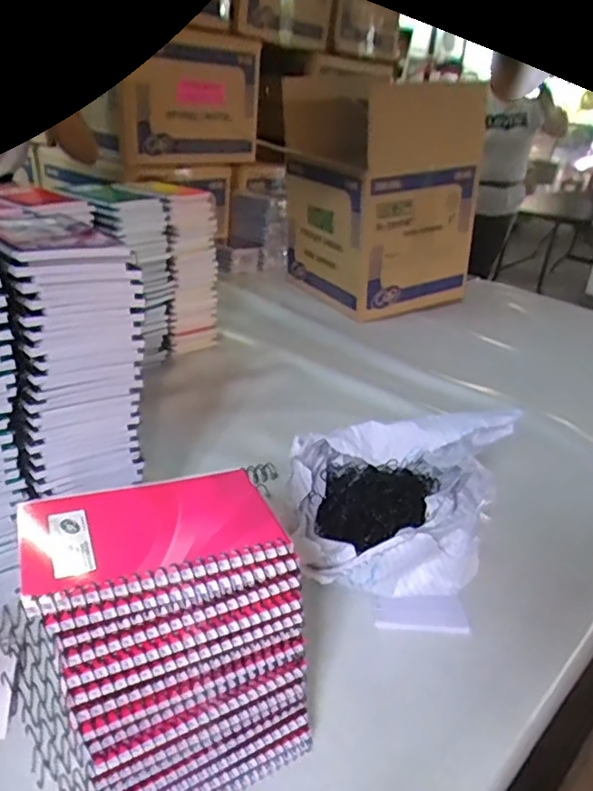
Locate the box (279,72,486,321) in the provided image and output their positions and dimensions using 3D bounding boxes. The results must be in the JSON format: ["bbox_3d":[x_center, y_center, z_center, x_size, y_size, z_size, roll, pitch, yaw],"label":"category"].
[{"bbox_3d":[0.168,-0.411,1.291,0.307,0.425,0.346,-12,32,-31],"label":"box"}]

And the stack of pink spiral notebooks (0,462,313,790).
[{"bbox_3d":[-0.082,0.150,0.357,0.160,0.177,0.103,-12,32,-30],"label":"stack of pink spiral notebooks"}]

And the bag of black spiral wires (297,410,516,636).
[{"bbox_3d":[0.101,0.106,0.555,0.211,0.126,0.163,3,27,-5],"label":"bag of black spiral wires"}]

